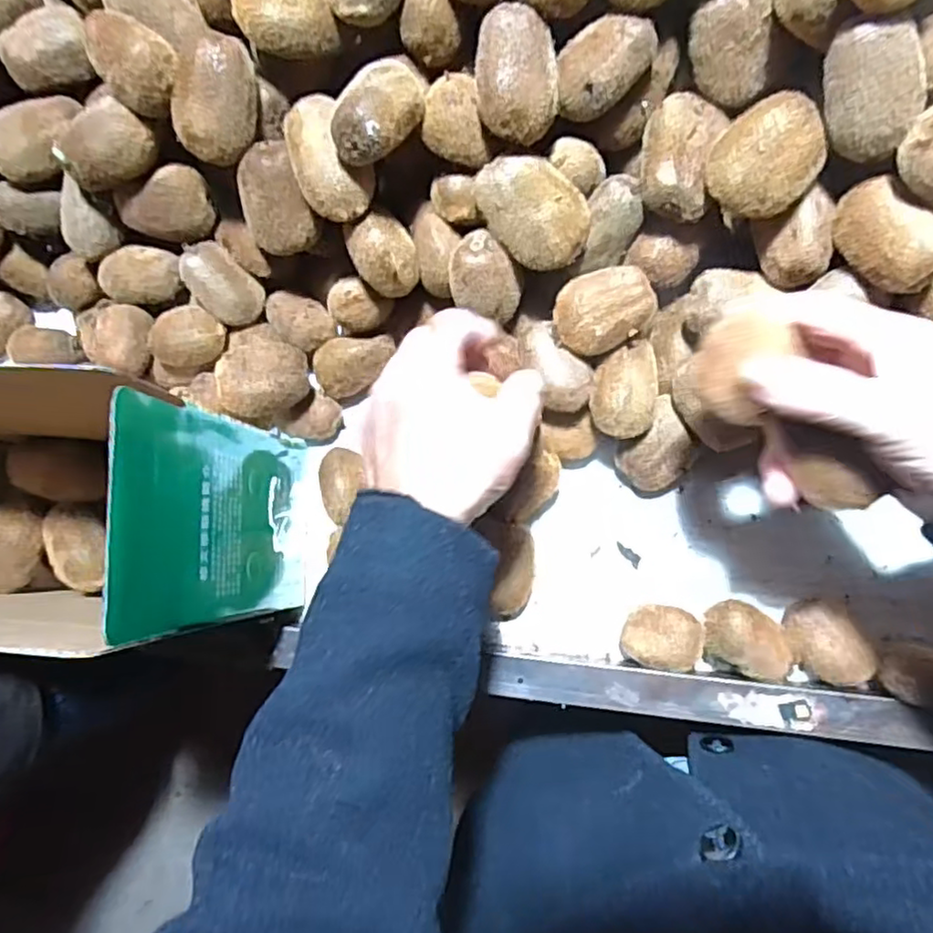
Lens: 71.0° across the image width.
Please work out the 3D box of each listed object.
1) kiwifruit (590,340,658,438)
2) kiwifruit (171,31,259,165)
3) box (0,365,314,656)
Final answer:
[{"bbox_3d":[0.106,-0.051,0.441,0.042,0.034,0.062,12,87,6],"label":"kiwifruit"},{"bbox_3d":[-0.156,-0.228,0.412,0.048,0.040,0.070,9,109,3],"label":"kiwifruit"},{"bbox_3d":[-0.263,0.027,0.420,0.255,0.242,0.129,4,86,6],"label":"box"}]

